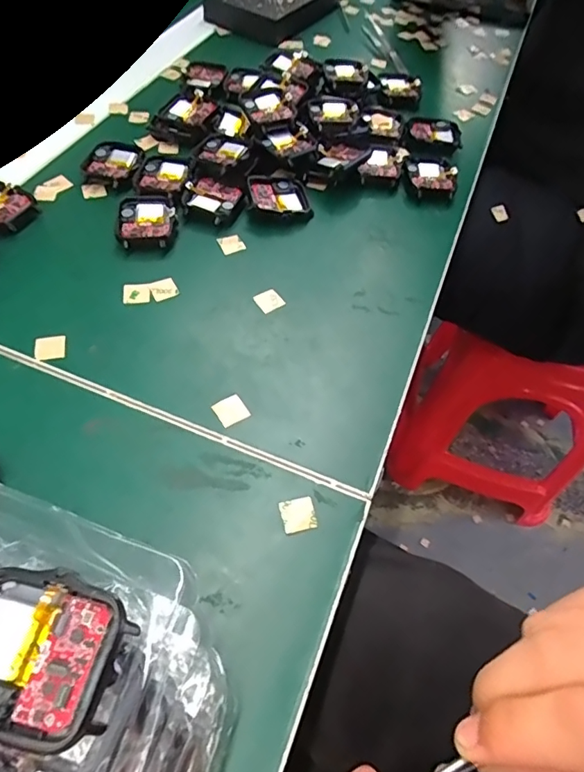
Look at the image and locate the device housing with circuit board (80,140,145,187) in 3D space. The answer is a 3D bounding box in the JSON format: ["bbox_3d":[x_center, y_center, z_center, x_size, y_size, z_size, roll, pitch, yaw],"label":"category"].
[{"bbox_3d":[-0.129,-0.161,0.361,0.039,0.010,0.045,9,56,1],"label":"device housing with circuit board"}]

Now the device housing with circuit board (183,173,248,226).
[{"bbox_3d":[-0.053,-0.131,0.345,0.040,0.010,0.043,18,56,7],"label":"device housing with circuit board"}]

